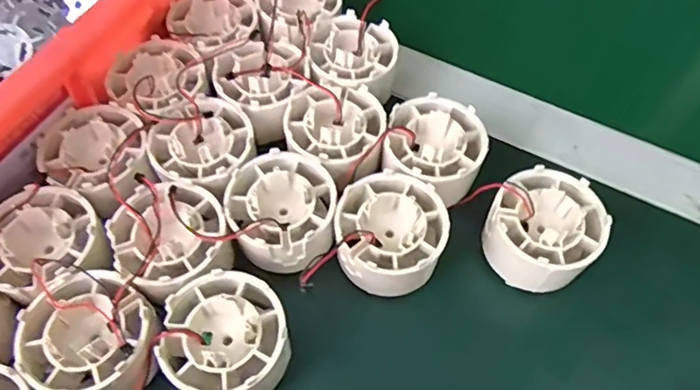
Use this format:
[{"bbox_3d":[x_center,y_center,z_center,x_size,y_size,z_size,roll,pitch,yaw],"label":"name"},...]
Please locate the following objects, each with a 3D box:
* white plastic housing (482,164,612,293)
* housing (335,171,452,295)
[{"bbox_3d":[0.091,0.021,0.267,0.050,0.040,0.056,33,65,17],"label":"white plastic housing"},{"bbox_3d":[0.019,0.020,0.263,0.050,0.033,0.051,0,60,0],"label":"housing"}]

